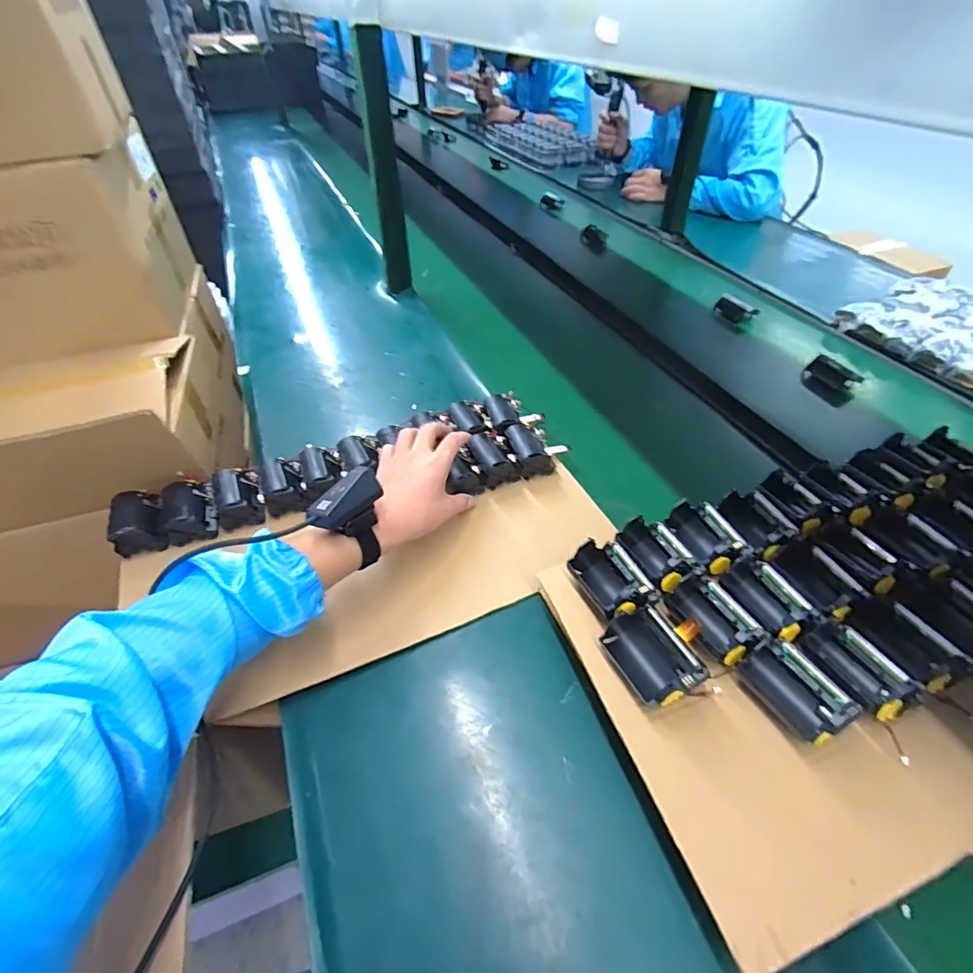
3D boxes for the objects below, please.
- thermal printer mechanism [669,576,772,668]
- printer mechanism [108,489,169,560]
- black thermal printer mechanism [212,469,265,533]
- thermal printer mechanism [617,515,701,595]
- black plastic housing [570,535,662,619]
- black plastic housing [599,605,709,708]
[{"bbox_3d":[0.191,0.107,0.416,0.053,0.037,0.081,-18,49,-15],"label":"thermal printer mechanism"},{"bbox_3d":[-0.384,0.039,0.549,0.046,0.038,0.066,-21,50,-17],"label":"printer mechanism"},{"bbox_3d":[-0.292,0.012,0.584,0.051,0.044,0.072,-14,49,-9],"label":"black thermal printer mechanism"},{"bbox_3d":[0.159,0.058,0.461,0.060,0.035,0.081,-20,50,-17],"label":"thermal printer mechanism"},{"bbox_3d":[0.110,0.083,0.445,0.057,0.038,0.075,-20,50,-17],"label":"black plastic housing"},{"bbox_3d":[0.131,0.133,0.397,0.052,0.036,0.075,-21,50,-17],"label":"black plastic housing"}]

